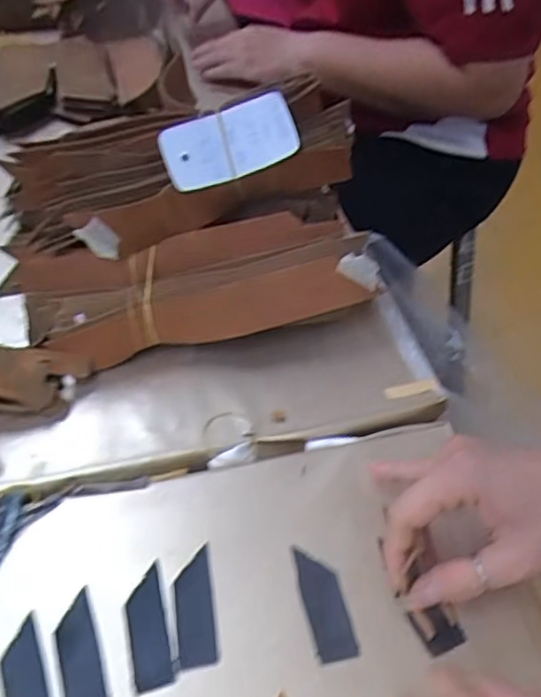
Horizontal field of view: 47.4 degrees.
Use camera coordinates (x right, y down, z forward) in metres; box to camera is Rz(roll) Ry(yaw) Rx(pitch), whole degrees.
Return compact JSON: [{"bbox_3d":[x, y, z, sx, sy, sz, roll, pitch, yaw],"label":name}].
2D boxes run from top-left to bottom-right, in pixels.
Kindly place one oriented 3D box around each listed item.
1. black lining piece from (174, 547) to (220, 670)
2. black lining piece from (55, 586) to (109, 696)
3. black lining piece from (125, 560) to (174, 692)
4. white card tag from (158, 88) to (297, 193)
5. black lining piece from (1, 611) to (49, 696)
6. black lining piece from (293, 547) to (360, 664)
[{"bbox_3d":[-0.043,0.143,0.344,0.022,0.004,0.063,-8,46,-6],"label":"black lining piece"},{"bbox_3d":[-0.102,0.161,0.327,0.021,0.004,0.062,-18,47,-15],"label":"black lining piece"},{"bbox_3d":[-0.067,0.152,0.337,0.021,0.004,0.063,-12,49,-8],"label":"black lining piece"},{"bbox_3d":[-0.034,-0.168,0.500,0.107,0.014,0.057,-20,88,1],"label":"white card tag"},{"bbox_3d":[-0.127,0.172,0.318,0.020,0.004,0.062,-19,48,-16],"label":"black lining piece"},{"bbox_3d":[0.029,0.141,0.342,0.022,0.004,0.062,-11,46,-8],"label":"black lining piece"}]

